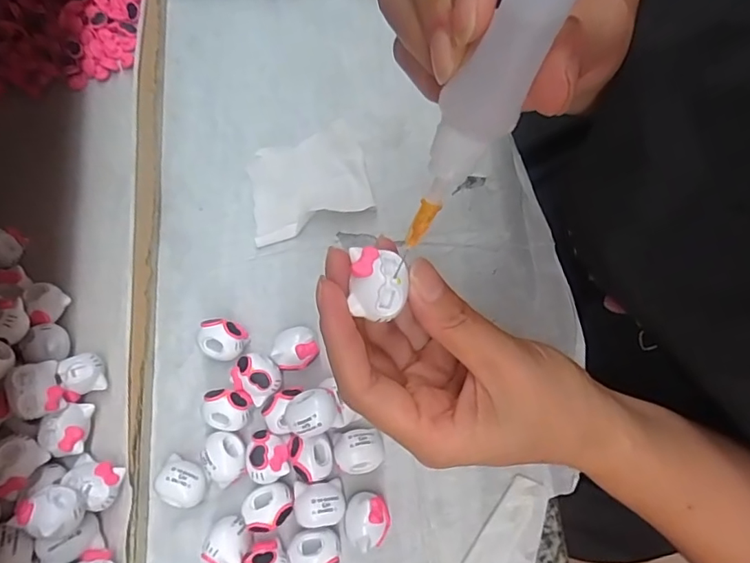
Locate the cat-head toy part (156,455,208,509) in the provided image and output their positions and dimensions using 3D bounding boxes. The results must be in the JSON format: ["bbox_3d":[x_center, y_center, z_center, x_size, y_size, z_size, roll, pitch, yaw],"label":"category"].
[{"bbox_3d":[-0.097,0.103,0.257,0.024,0.019,0.020,21,77,6],"label":"cat-head toy part"}]

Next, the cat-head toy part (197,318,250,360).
[{"bbox_3d":[-0.082,0.032,0.276,0.025,0.018,0.022,22,77,6],"label":"cat-head toy part"}]

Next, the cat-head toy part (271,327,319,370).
[{"bbox_3d":[-0.042,0.037,0.275,0.023,0.019,0.022,0,75,1],"label":"cat-head toy part"}]

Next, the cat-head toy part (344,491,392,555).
[{"bbox_3d":[-0.004,0.119,0.253,0.022,0.020,0.025,-9,75,-1],"label":"cat-head toy part"}]

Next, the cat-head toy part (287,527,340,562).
[{"bbox_3d":[-0.030,0.132,0.246,0.025,0.015,0.020,-12,75,-2],"label":"cat-head toy part"}]

